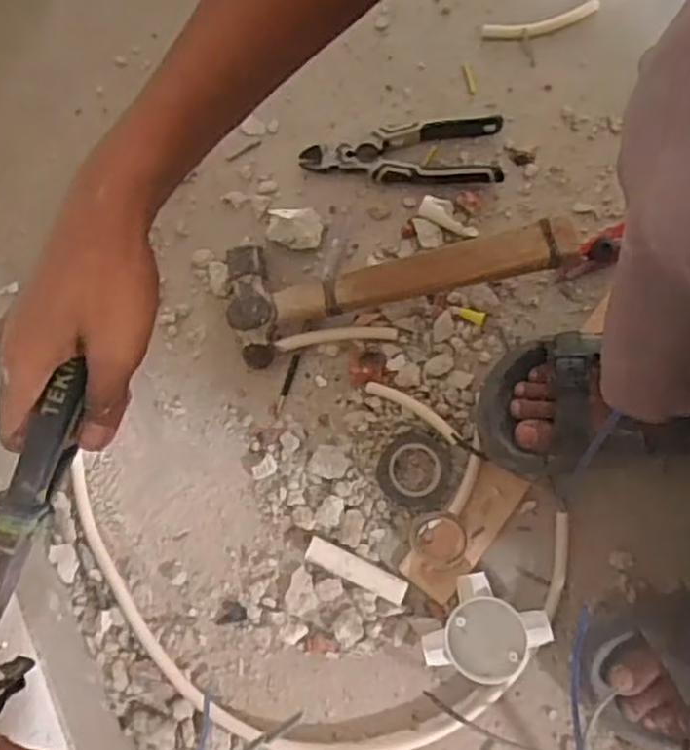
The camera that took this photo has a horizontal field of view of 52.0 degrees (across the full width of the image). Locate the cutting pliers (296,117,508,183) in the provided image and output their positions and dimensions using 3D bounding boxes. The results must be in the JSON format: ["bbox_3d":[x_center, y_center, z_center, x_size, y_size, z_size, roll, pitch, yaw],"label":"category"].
[{"bbox_3d":[0.054,-0.213,0.677,0.186,0.018,0.068,-2,78,0],"label":"cutting pliers"}]

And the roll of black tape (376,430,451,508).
[{"bbox_3d":[0.060,0.080,0.607,0.063,0.018,0.064,0,78,1],"label":"roll of black tape"}]

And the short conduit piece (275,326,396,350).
[{"bbox_3d":[-0.008,-0.035,0.639,0.108,0.013,0.014,-7,78,-1],"label":"short conduit piece"}]

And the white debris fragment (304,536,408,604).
[{"bbox_3d":[0.010,0.163,0.593,0.087,0.016,0.022,24,79,6],"label":"white debris fragment"}]

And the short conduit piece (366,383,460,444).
[{"bbox_3d":[0.061,0.029,0.619,0.091,0.016,0.016,34,80,8],"label":"short conduit piece"}]

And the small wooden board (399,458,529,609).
[{"bbox_3d":[0.102,0.130,0.601,0.048,0.014,0.123,38,81,8],"label":"small wooden board"}]

